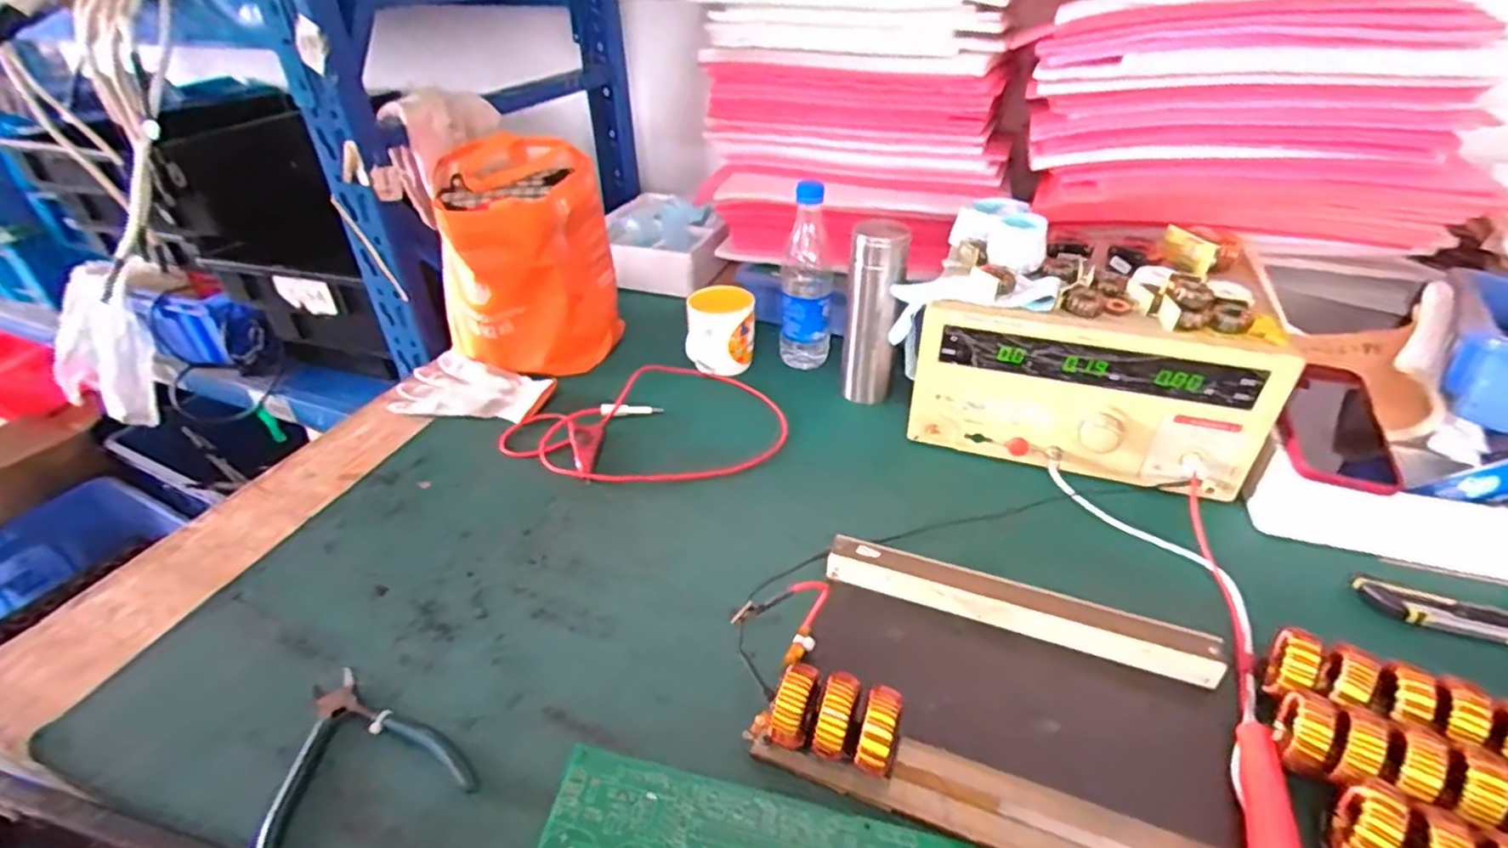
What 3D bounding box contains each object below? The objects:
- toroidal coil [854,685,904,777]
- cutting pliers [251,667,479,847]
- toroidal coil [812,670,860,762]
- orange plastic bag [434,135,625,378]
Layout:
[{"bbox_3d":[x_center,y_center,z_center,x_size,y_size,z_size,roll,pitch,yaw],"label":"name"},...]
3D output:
[{"bbox_3d":[0.081,0.205,0.444,0.022,0.056,0.047,13,39,18],"label":"toroidal coil"},{"bbox_3d":[-0.269,0.219,0.470,0.122,0.015,0.128,-18,40,-22],"label":"cutting pliers"},{"bbox_3d":[0.055,0.199,0.454,0.021,0.057,0.051,12,39,16],"label":"toroidal coil"},{"bbox_3d":[-0.292,-0.208,0.868,0.210,0.226,0.216,-13,39,-16],"label":"orange plastic bag"}]

